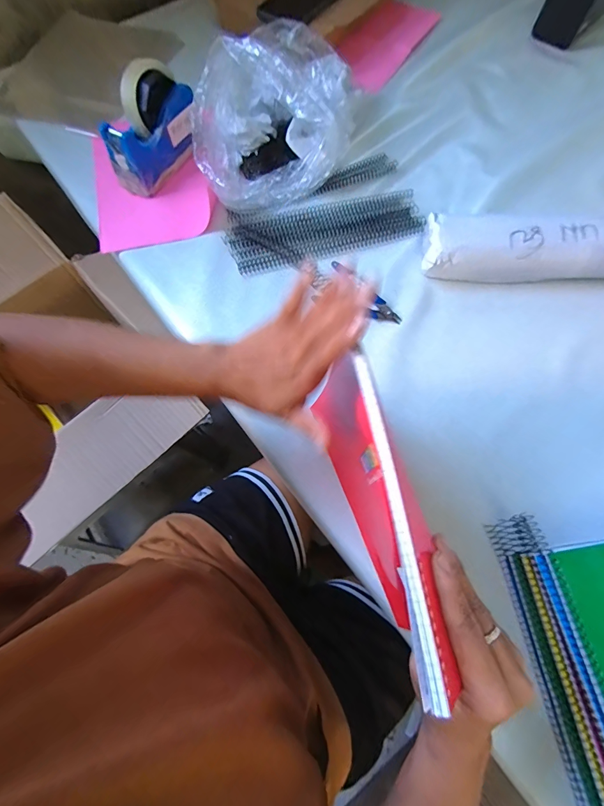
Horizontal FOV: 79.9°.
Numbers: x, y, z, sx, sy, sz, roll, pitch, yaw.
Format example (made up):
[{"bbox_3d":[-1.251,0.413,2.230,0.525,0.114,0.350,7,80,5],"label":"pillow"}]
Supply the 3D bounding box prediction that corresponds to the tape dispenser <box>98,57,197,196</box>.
[{"bbox_3d":[-0.221,-0.400,0.532,0.064,0.109,0.151,35,74,12],"label":"tape dispenser"}]

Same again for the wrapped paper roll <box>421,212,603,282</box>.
[{"bbox_3d":[0.316,-0.207,0.488,0.304,0.060,0.073,-1,70,0],"label":"wrapped paper roll"}]

